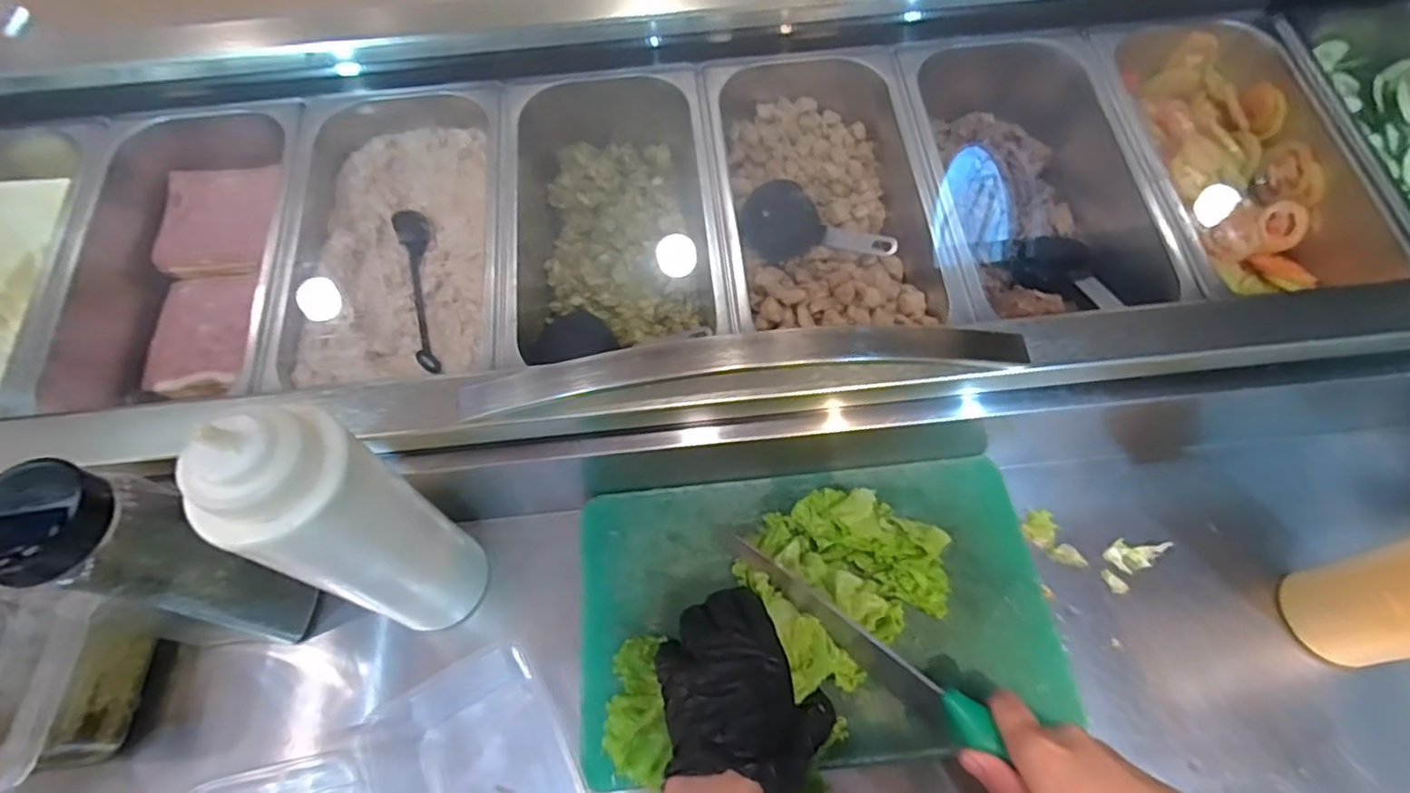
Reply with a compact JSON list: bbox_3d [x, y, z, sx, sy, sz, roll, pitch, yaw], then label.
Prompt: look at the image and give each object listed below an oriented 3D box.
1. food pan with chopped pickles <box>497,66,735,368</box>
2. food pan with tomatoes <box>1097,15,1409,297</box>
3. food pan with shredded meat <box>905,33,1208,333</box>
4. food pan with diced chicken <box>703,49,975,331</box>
[{"bbox_3d":[-0.078,-0.156,0.554,0.174,0.097,0.305,-6,60,-1],"label":"food pan with chopped pickles"},{"bbox_3d":[0.453,-0.211,0.568,0.185,0.086,0.286,-5,60,-1],"label":"food pan with tomatoes"},{"bbox_3d":[0.274,-0.186,0.568,0.180,0.108,0.352,-6,60,-1],"label":"food pan with shredded meat"},{"bbox_3d":[0.098,-0.173,0.552,0.172,0.085,0.293,-6,60,-1],"label":"food pan with diced chicken"}]

